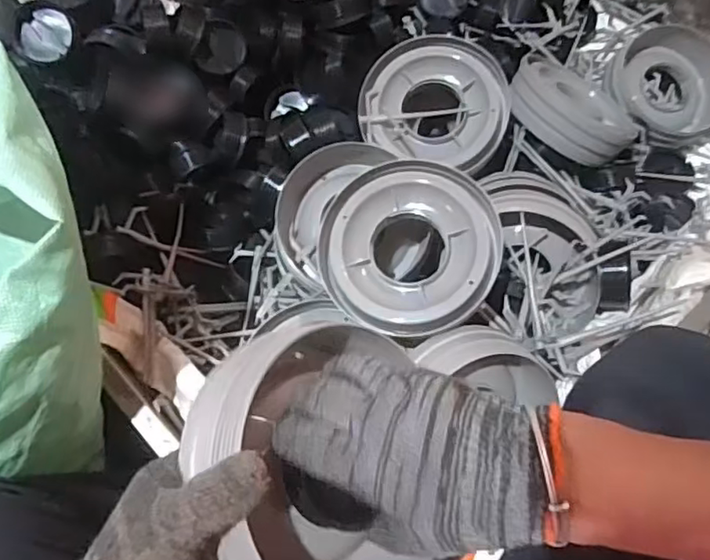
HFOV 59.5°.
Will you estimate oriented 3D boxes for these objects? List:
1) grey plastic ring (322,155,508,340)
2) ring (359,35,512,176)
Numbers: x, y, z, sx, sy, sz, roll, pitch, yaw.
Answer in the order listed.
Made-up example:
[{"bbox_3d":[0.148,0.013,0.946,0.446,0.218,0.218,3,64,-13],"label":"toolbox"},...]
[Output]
[{"bbox_3d":[0.051,-0.026,0.573,0.161,0.055,0.151,28,84,15],"label":"grey plastic ring"},{"bbox_3d":[0.089,-0.196,0.689,0.158,0.045,0.133,12,92,5],"label":"ring"}]

